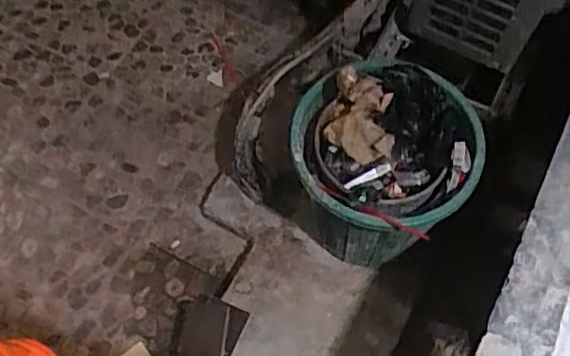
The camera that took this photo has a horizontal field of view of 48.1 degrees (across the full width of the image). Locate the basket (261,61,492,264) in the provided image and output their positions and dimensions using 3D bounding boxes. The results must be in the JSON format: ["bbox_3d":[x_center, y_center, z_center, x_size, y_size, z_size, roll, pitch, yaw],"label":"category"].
[{"bbox_3d":[0.163,-0.011,1.148,0.296,0.309,0.314,-36,66,-17],"label":"basket"}]

